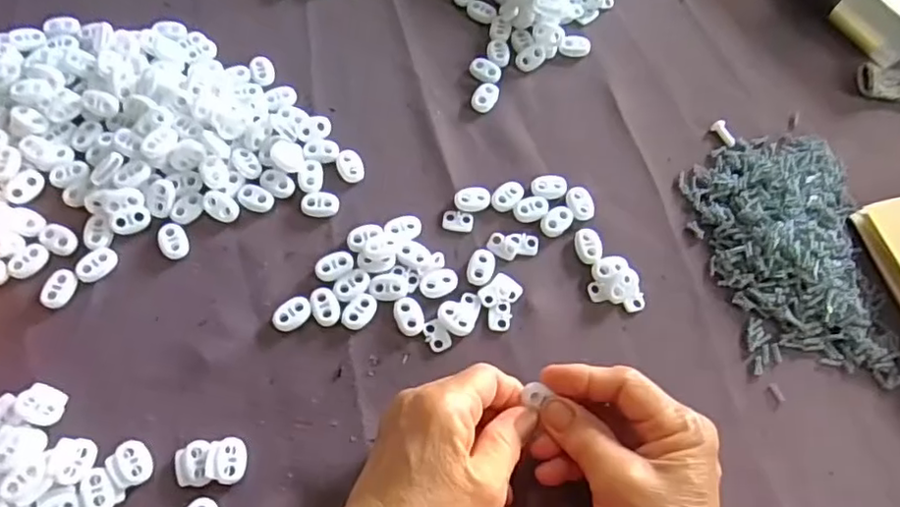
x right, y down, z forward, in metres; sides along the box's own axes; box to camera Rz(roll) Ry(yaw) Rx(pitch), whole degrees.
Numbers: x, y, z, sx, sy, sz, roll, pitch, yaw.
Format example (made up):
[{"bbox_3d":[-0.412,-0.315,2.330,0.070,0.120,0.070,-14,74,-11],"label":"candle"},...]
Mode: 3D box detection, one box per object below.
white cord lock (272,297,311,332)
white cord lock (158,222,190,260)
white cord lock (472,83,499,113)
[{"bbox_3d":[-0.089,0.034,0.353,0.015,0.005,0.023,40,70,14],"label":"white cord lock"},{"bbox_3d":[-0.161,-0.008,0.364,0.014,0.005,0.023,-15,68,-10],"label":"white cord lock"},{"bbox_3d":[0.024,-0.105,0.420,0.014,0.004,0.023,28,67,9],"label":"white cord lock"}]

